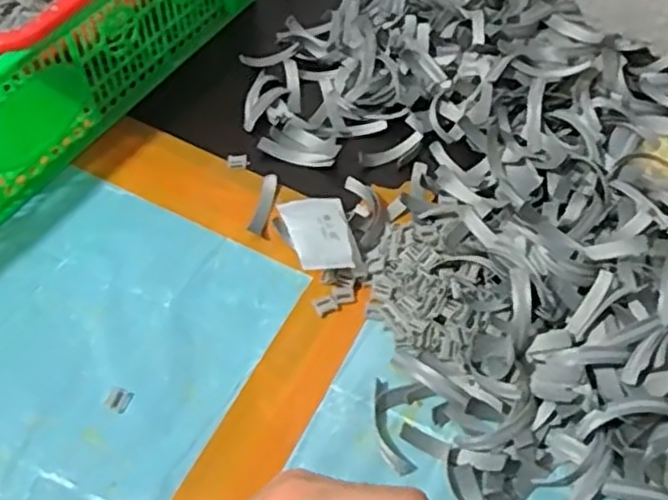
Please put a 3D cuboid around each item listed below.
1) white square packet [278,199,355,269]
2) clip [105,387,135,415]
[{"bbox_3d":[-0.009,-0.012,0.436,0.038,0.007,0.059,-9,45,-14],"label":"white square packet"},{"bbox_3d":[-0.118,0.082,0.389,0.013,0.004,0.013,14,54,12],"label":"clip"}]

